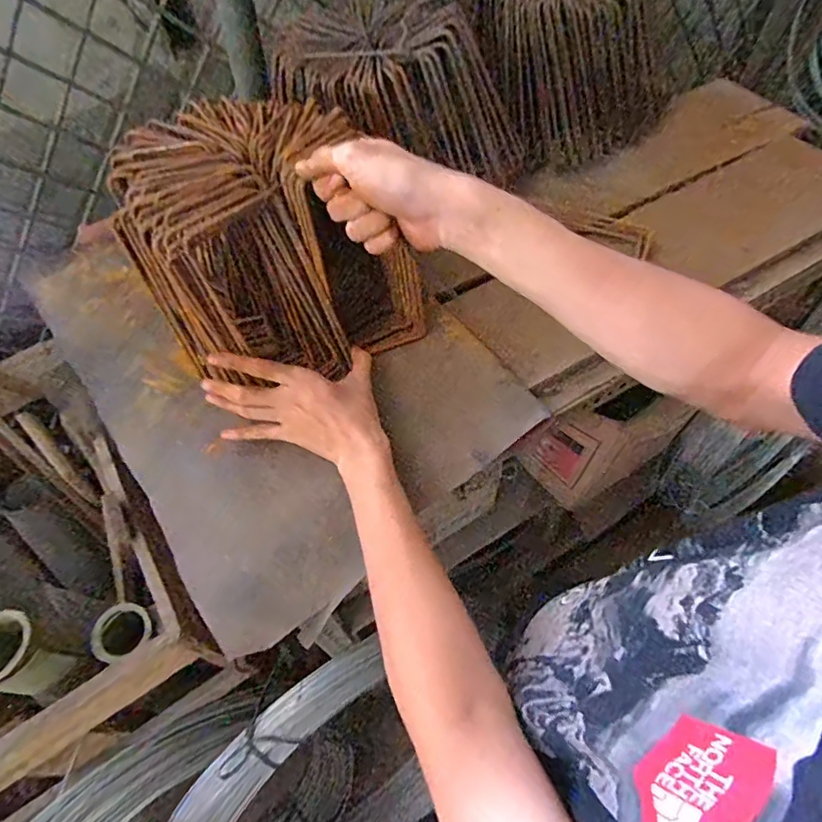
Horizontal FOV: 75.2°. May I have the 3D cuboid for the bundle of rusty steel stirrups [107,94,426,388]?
[{"bbox_3d":[-0.139,-0.164,0.546,0.234,0.182,0.233,-24,60,-12],"label":"bundle of rusty steel stirrups"}]

